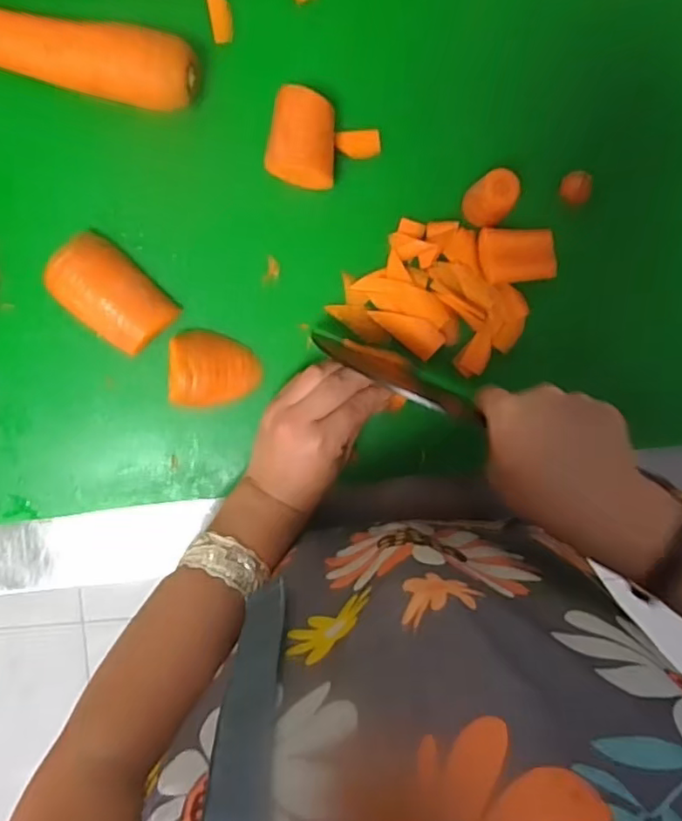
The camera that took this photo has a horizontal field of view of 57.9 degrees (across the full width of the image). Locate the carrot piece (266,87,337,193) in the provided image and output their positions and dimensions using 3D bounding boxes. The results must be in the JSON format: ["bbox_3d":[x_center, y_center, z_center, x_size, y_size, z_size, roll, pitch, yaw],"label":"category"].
[{"bbox_3d":[-0.027,-0.188,0.434,0.045,0.046,0.062,5,95,-5],"label":"carrot piece"}]

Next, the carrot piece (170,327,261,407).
[{"bbox_3d":[-0.092,-0.030,0.454,0.063,0.030,0.054,5,95,-5],"label":"carrot piece"}]

